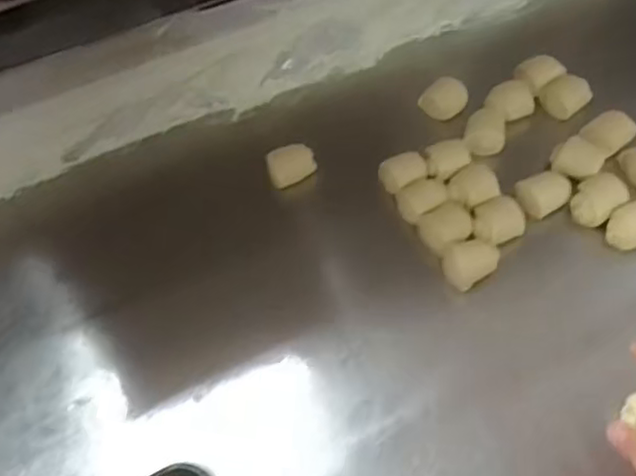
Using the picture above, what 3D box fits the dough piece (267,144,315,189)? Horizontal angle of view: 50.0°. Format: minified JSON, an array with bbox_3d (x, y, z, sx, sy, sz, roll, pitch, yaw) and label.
[{"bbox_3d":[-0.026,-0.072,0.667,0.047,0.029,0.024,-25,59,-11],"label":"dough piece"}]

